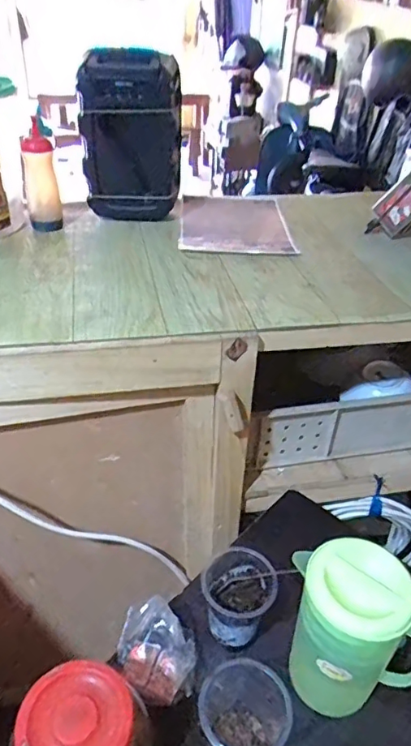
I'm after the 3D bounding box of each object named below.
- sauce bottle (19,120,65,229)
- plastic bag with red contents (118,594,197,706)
[{"bbox_3d":[-0.300,-0.354,0.964,0.060,0.163,0.048,-5,38,-13],"label":"sauce bottle"},{"bbox_3d":[-0.059,0.333,0.634,0.090,0.043,0.118,-10,40,-17],"label":"plastic bag with red contents"}]

